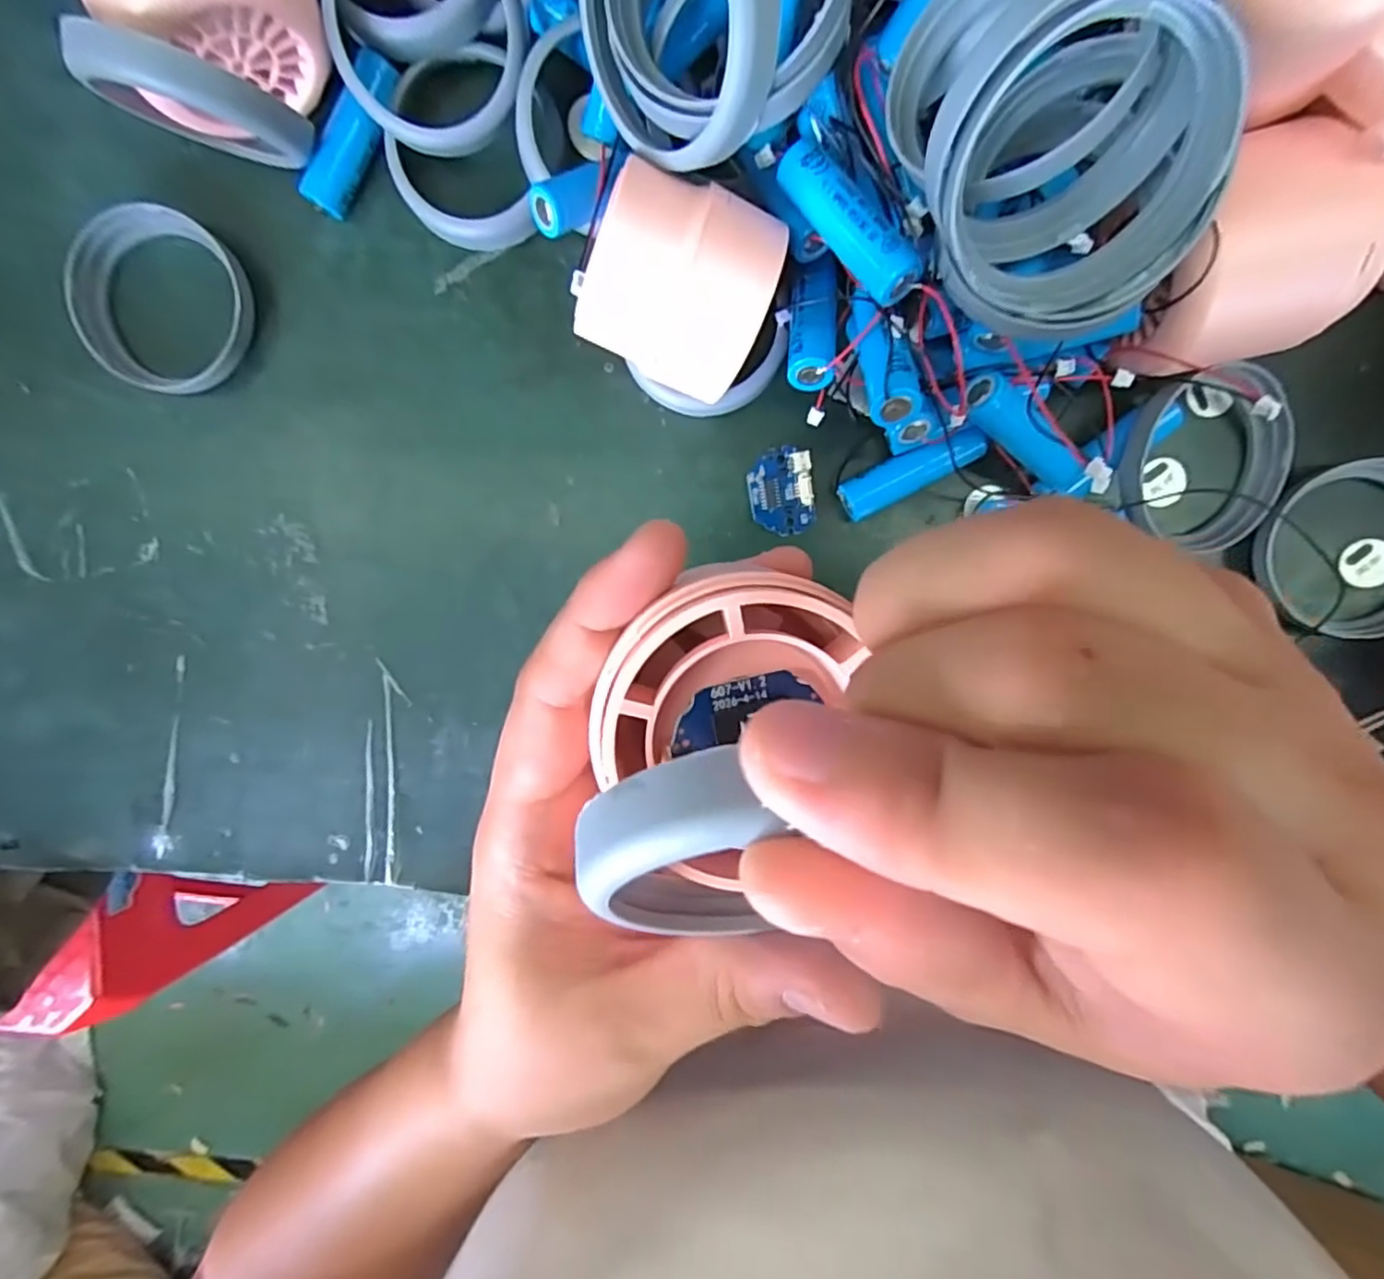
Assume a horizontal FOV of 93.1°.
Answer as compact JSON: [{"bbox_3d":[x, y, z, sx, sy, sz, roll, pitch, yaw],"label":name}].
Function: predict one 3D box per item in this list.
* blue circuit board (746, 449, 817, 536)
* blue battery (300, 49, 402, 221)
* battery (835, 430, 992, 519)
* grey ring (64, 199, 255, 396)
[{"bbox_3d":[0.032,-0.052,0.232,0.022,0.008,0.029,-10,98,4],"label":"blue circuit board"},{"bbox_3d":[-0.110,-0.164,0.215,0.013,0.014,0.049,34,98,-3],"label":"blue battery"},{"bbox_3d":[0.074,-0.057,0.224,0.048,0.014,0.013,-27,96,6],"label":"battery"},{"bbox_3d":[-0.183,-0.116,0.226,0.057,0.010,0.061,0,98,2],"label":"grey ring"}]

